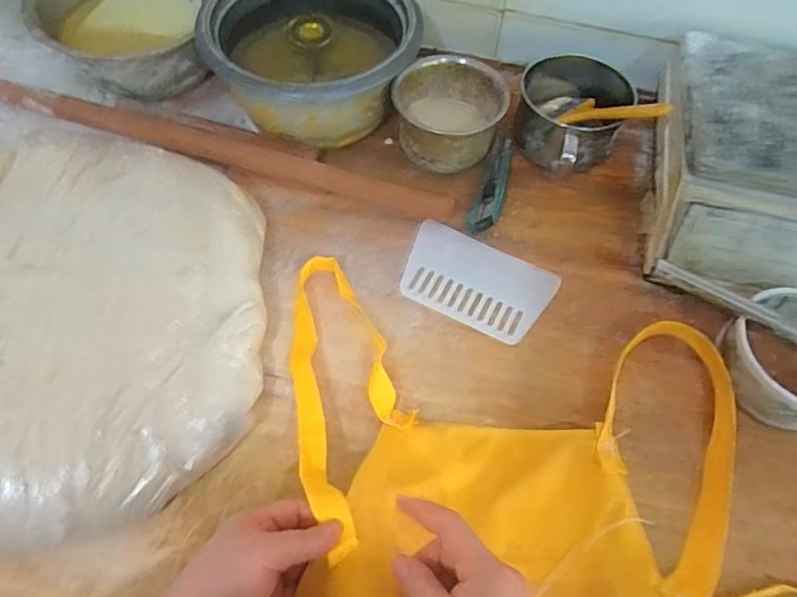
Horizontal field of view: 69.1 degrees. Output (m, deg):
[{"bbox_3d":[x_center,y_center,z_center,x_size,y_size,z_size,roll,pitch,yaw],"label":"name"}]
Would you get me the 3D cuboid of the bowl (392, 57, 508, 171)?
[{"bbox_3d":[0.060,-0.224,0.687,0.122,0.086,0.117,0,62,0],"label":"bowl"}]

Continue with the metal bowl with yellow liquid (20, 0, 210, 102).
[{"bbox_3d":[-0.348,-0.360,0.738,0.205,0.080,0.206,0,62,0],"label":"metal bowl with yellow liquid"}]

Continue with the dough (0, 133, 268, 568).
[{"bbox_3d":[-0.383,0.010,0.515,0.499,0.086,0.413,-5,61,-4],"label":"dough"}]

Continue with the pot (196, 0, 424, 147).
[{"bbox_3d":[-0.104,-0.299,0.709,0.236,0.116,0.219,0,62,0],"label":"pot"}]

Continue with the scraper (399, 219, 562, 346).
[{"bbox_3d":[0.083,-0.018,0.623,0.158,0.004,0.103,24,63,10],"label":"scraper"}]

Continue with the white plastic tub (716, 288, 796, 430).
[{"bbox_3d":[0.387,0.057,0.564,0.132,0.050,0.126,0,62,0],"label":"white plastic tub"}]

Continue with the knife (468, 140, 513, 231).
[{"bbox_3d":[0.114,-0.135,0.672,0.030,0.018,0.137,18,64,9],"label":"knife"}]

